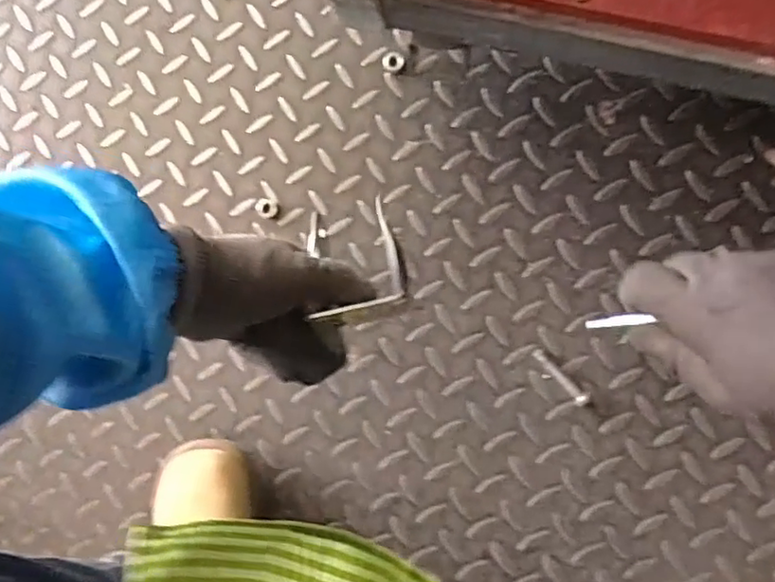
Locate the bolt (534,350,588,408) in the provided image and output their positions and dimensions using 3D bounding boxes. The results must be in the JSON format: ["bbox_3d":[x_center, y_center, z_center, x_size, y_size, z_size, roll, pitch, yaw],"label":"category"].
[{"bbox_3d":[0.151,0.076,0.541,0.062,0.006,0.012,45,95,4],"label":"bolt"}]

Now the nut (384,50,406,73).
[{"bbox_3d":[0.006,-0.206,0.558,0.020,0.005,0.017,29,94,6],"label":"nut"}]

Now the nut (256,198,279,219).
[{"bbox_3d":[-0.111,-0.076,0.571,0.021,0.005,0.017,11,92,7],"label":"nut"}]

